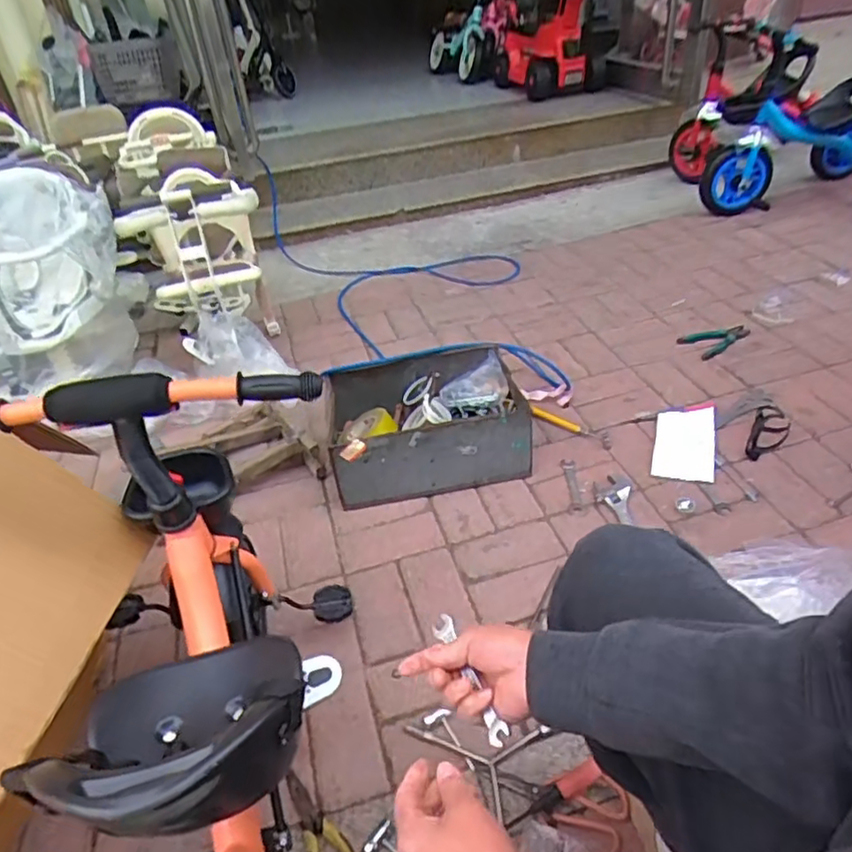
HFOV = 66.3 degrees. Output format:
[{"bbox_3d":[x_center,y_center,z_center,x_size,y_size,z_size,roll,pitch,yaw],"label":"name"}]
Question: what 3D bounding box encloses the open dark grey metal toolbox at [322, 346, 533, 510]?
[{"bbox_3d":[0.002,0.013,1.360,0.405,0.201,0.262,-6,36,2],"label":"open dark grey metal toolbox"}]

